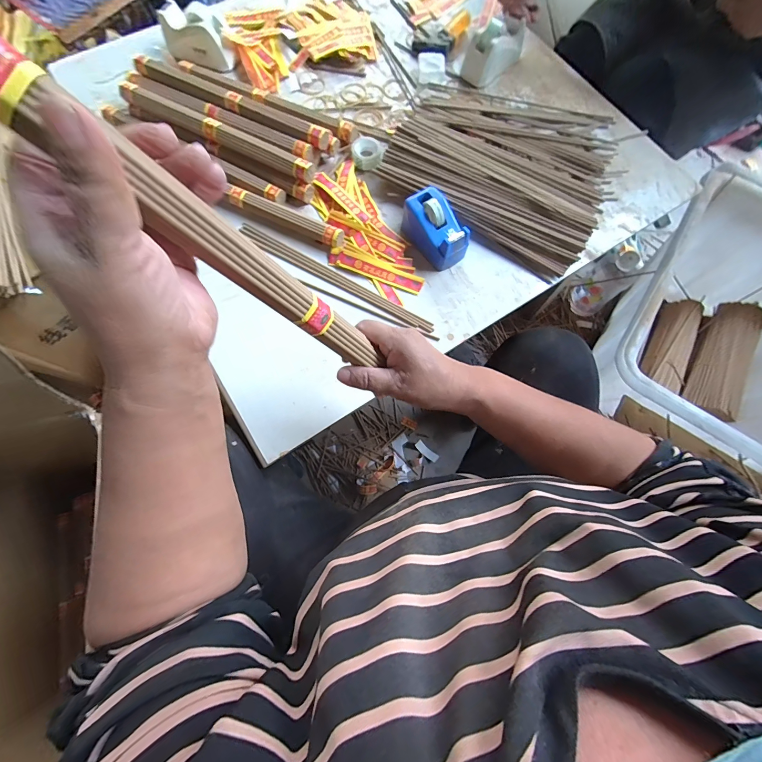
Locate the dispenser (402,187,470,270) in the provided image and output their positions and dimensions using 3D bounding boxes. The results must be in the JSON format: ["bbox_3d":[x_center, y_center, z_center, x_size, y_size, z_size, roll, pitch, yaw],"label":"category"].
[{"bbox_3d":[0.078,-0.216,0.471,0.058,0.052,0.105,-29,77,-9],"label":"dispenser"}]

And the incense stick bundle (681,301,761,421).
[{"bbox_3d":[0.839,-0.049,0.823,0.108,0.065,0.310,23,75,40],"label":"incense stick bundle"}]

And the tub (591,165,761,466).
[{"bbox_3d":[0.756,-0.097,0.738,0.467,0.280,0.589,35,77,8],"label":"tub"}]

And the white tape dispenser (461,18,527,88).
[{"bbox_3d":[0.198,-0.577,0.574,0.063,0.061,0.122,36,77,8],"label":"white tape dispenser"}]

